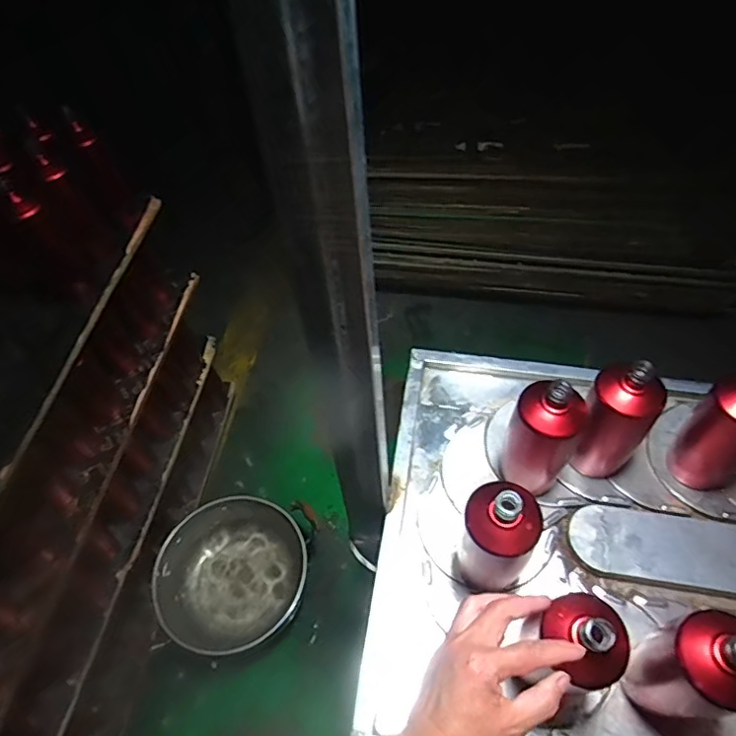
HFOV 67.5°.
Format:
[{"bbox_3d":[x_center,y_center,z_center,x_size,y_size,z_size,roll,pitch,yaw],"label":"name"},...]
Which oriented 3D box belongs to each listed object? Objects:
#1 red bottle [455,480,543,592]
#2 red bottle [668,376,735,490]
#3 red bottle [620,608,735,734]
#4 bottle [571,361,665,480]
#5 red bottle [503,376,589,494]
[{"bbox_3d":[0.140,0.187,0.603,0.079,0.175,0.060,27,55,19],"label":"red bottle"},{"bbox_3d":[0.452,0.079,0.687,0.090,0.197,0.090,-36,60,-26],"label":"red bottle"},{"bbox_3d":[0.308,0.294,0.531,0.065,0.214,0.082,-6,51,-6],"label":"red bottle"},{"bbox_3d":[0.303,0.074,0.688,0.079,0.202,0.071,36,59,25],"label":"bottle"},{"bbox_3d":[0.214,0.089,0.688,0.073,0.188,0.059,30,56,21],"label":"red bottle"}]

